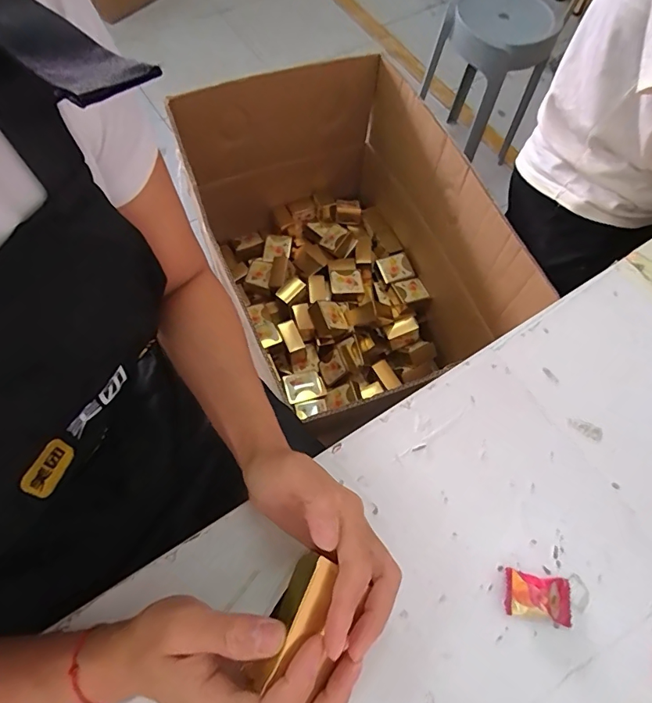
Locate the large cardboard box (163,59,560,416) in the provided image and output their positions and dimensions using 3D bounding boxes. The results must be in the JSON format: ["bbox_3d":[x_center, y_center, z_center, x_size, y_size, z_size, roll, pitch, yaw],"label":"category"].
[{"bbox_3d":[0.053,-0.225,0.994,0.402,0.463,0.598,-19,68,-11],"label":"large cardboard box"}]

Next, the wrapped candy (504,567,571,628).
[{"bbox_3d":[0.155,0.178,0.324,0.047,0.012,0.030,11,66,2],"label":"wrapped candy"}]

